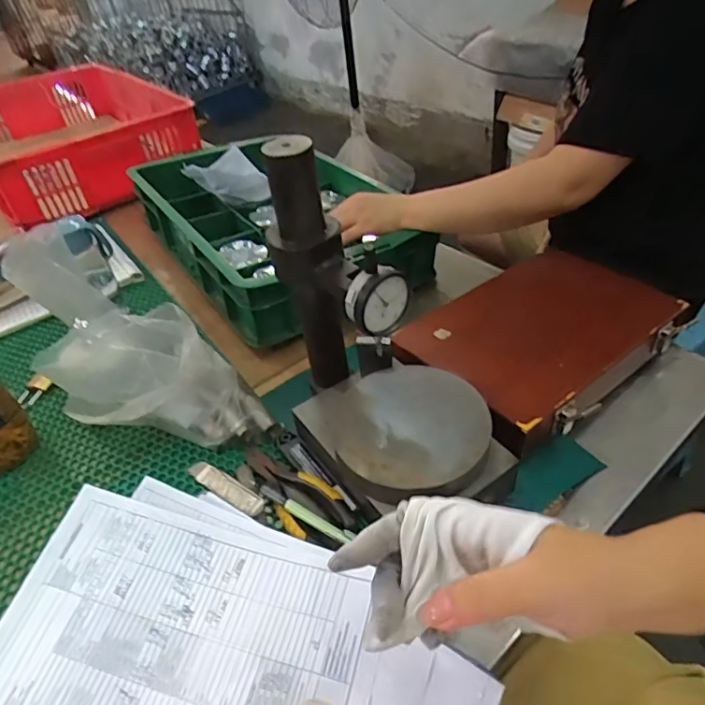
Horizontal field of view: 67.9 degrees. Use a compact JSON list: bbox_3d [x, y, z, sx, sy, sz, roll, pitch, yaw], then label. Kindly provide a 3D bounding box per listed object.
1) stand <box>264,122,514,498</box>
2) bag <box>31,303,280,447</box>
[{"bbox_3d":[0.028,-0.024,0.444,0.141,0.251,0.223,-25,44,-23],"label":"stand"},{"bbox_3d":[-0.184,0.044,0.532,0.170,0.162,0.090,-16,42,-12],"label":"bag"}]

